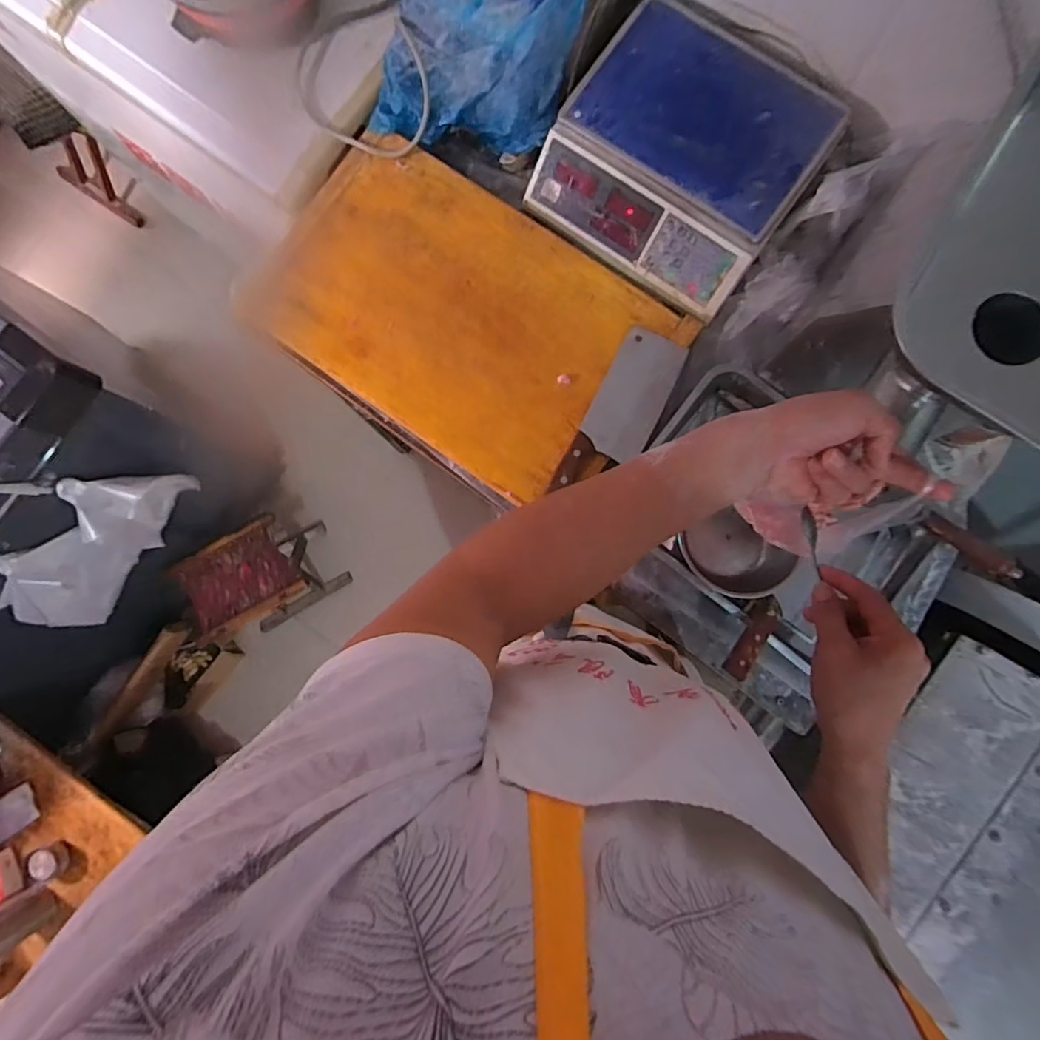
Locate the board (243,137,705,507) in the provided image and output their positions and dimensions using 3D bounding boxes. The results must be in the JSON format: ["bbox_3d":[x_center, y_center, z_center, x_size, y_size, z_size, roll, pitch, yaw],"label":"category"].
[{"bbox_3d":[-0.084,-0.310,0.794,0.561,0.022,0.374,35,87,6],"label":"board"}]

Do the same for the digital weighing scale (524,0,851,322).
[{"bbox_3d":[0.232,-0.519,0.773,0.334,0.100,0.324,35,87,6],"label":"digital weighing scale"}]

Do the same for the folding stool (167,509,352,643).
[{"bbox_3d":[-0.698,0.157,1.510,0.276,0.375,0.227,-31,83,-1],"label":"folding stool"}]

